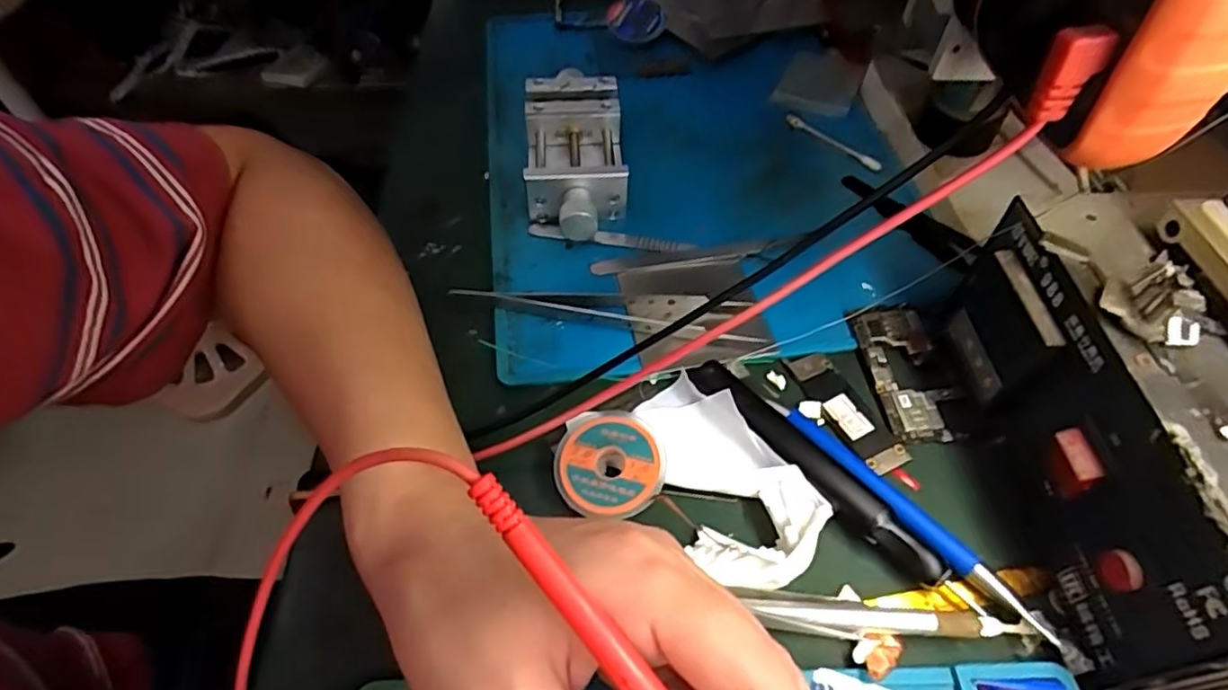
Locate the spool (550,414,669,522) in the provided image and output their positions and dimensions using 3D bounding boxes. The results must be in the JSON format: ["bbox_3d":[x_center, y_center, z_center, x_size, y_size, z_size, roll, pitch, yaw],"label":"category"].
[{"bbox_3d":[-0.002,0.048,0.264,0.044,0.014,0.042,0,52,0],"label":"spool"}]

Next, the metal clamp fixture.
[{"bbox_3d":[-0.023,-0.112,0.371,0.055,0.036,0.117,-4,52,-3],"label":"metal clamp fixture"}]

